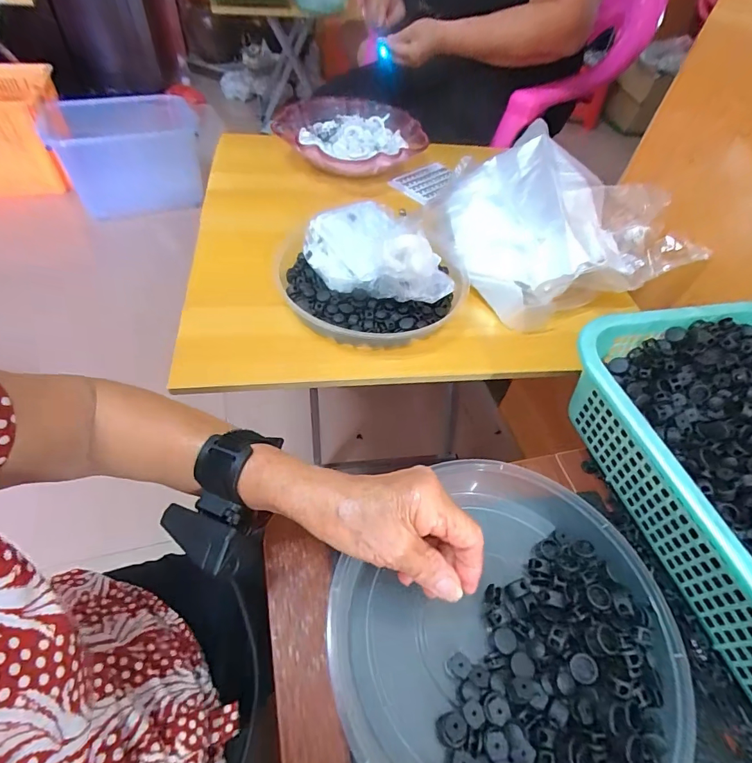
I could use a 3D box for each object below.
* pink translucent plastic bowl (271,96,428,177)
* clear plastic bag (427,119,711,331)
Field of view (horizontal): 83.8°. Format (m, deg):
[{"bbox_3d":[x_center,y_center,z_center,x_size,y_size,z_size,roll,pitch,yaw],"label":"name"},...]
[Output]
[{"bbox_3d":[-0.048,-0.444,0.758,0.260,0.062,0.238,2,52,-5],"label":"pink translucent plastic bowl"},{"bbox_3d":[0.236,-0.230,0.592,0.274,0.115,0.288,-15,55,-17],"label":"clear plastic bag"}]

